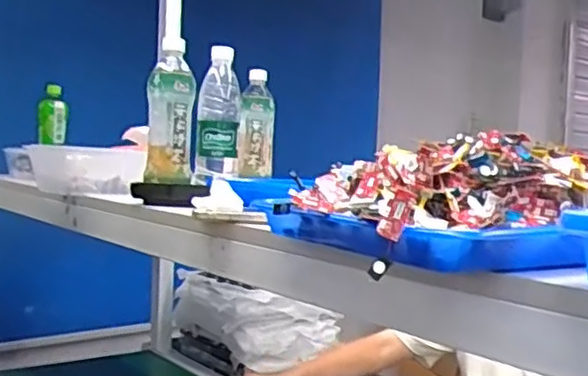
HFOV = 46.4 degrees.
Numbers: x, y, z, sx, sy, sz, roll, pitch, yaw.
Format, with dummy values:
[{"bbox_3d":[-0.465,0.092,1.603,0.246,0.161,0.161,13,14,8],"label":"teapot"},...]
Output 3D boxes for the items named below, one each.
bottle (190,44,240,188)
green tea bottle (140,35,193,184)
[{"bbox_3d":[-0.113,-0.106,1.009,0.065,0.191,0.070,1,2,-5],"label":"bottle"},{"bbox_3d":[-0.168,-0.100,0.927,0.059,0.180,0.056,1,2,2],"label":"green tea bottle"}]

